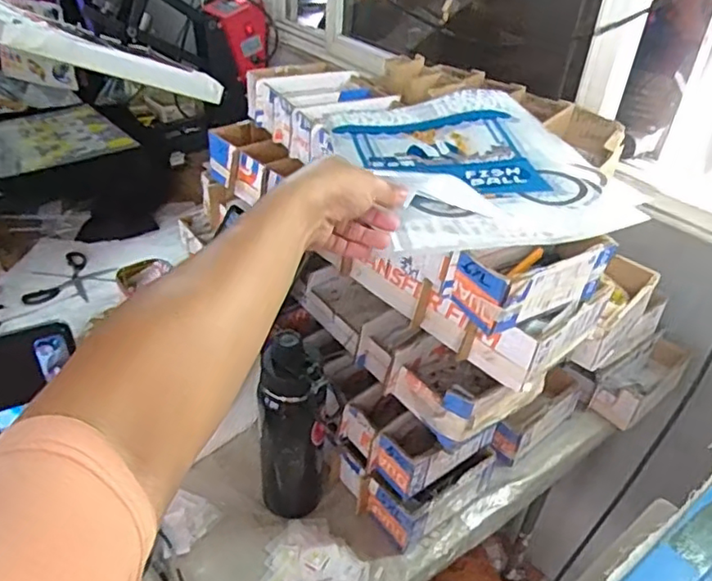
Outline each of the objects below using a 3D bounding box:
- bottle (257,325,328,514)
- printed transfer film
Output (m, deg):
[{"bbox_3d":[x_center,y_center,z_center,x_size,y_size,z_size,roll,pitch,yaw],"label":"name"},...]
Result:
[{"bbox_3d":[-0.073,0.170,0.711,0.082,0.276,0.063,3,37,-2],"label":"bottle"},{"bbox_3d":[0.127,-0.159,0.711,0.284,0.033,0.364,-9,39,-16],"label":"printed transfer film"}]

